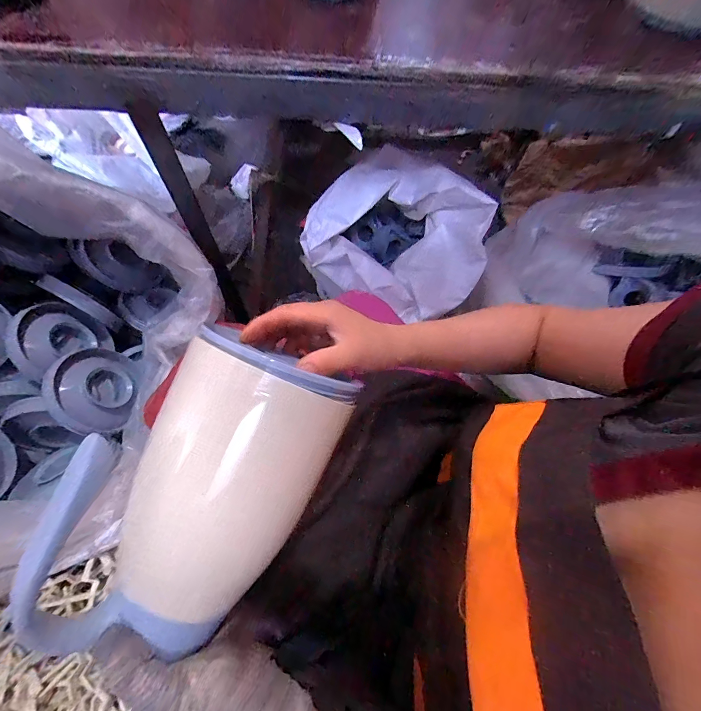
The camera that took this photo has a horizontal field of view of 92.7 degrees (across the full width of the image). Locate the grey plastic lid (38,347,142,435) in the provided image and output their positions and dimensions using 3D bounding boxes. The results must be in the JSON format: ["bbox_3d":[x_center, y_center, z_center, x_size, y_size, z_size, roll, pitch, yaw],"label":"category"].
[{"bbox_3d":[-0.401,0.048,0.523,0.115,0.029,0.139,20,49,-32],"label":"grey plastic lid"}]

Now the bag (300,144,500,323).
[{"bbox_3d":[0.103,-0.230,0.723,0.343,0.288,0.271,24,68,7],"label":"bag"}]

